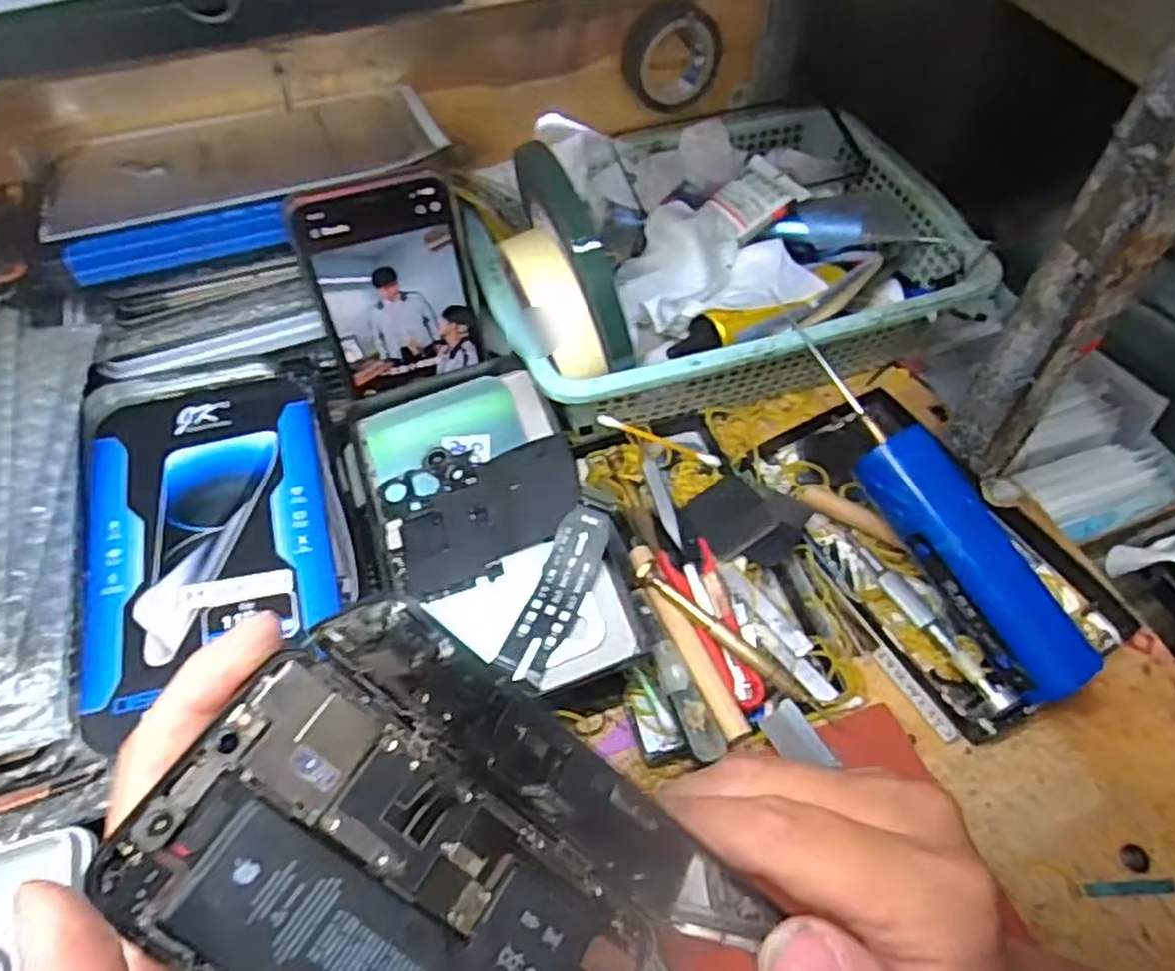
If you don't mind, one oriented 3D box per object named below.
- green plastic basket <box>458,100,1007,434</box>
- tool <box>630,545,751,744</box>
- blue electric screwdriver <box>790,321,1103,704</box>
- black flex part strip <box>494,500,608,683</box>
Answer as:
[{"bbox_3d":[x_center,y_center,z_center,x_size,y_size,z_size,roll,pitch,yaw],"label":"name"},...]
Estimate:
[{"bbox_3d":[0.072,-0.135,0.459,0.276,0.082,0.198,-16,58,-13],"label":"green plastic basket"},{"bbox_3d":[0.045,0.069,0.358,0.014,0.009,0.099,-20,59,-16],"label":"tool"},{"bbox_3d":[0.160,0.008,0.364,0.036,0.032,0.190,-26,74,-19],"label":"blue electric screwdriver"},{"bbox_3d":[-0.013,0.048,0.347,0.024,0.010,0.079,22,75,12],"label":"black flex part strip"}]

